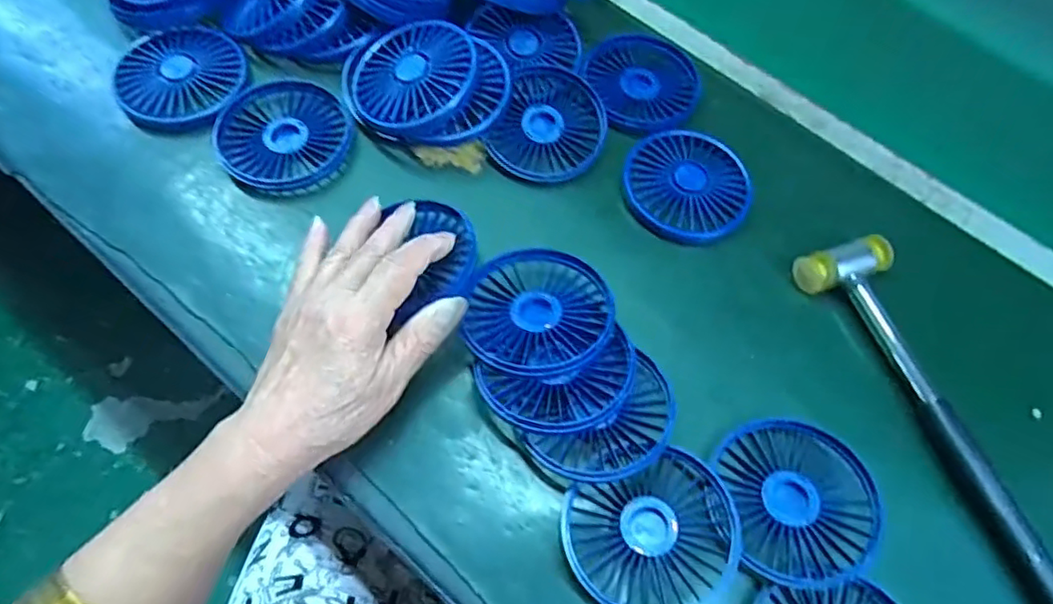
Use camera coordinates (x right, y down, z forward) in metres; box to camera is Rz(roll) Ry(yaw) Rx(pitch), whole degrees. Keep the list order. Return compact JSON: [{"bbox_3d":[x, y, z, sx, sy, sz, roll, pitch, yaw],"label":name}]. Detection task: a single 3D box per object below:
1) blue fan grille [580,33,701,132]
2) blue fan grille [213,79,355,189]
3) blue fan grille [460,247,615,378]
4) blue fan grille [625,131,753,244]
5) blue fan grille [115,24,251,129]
[{"bbox_3d":[0.087,-0.165,0.452,0.081,0.007,0.086,3,66,-7],"label":"blue fan grille"},{"bbox_3d":[-0.167,-0.116,0.424,0.091,0.011,0.083,3,66,-7],"label":"blue fan grille"},{"bbox_3d":[0.008,0.004,0.357,0.082,0.015,0.080,11,65,-3],"label":"blue fan grille"},{"bbox_3d":[0.112,-0.082,0.423,0.086,0.007,0.086,14,65,-2],"label":"blue fan grille"},{"bbox_3d":[-0.245,-0.162,0.435,0.084,0.012,0.082,3,66,-7],"label":"blue fan grille"}]

